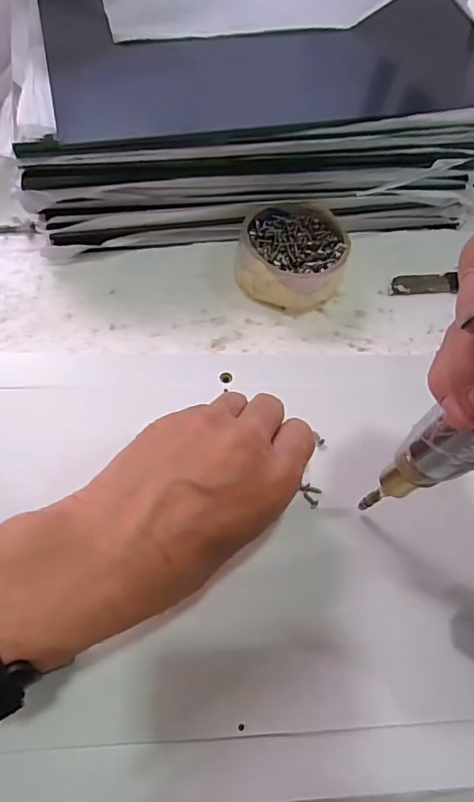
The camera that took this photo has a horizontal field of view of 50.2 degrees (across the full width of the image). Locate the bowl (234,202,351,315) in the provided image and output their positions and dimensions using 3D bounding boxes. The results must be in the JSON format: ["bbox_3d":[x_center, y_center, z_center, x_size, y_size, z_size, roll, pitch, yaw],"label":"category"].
[{"bbox_3d":[0.044,-0.112,0.400,0.082,0.041,0.084,2,59,-3],"label":"bowl"}]

